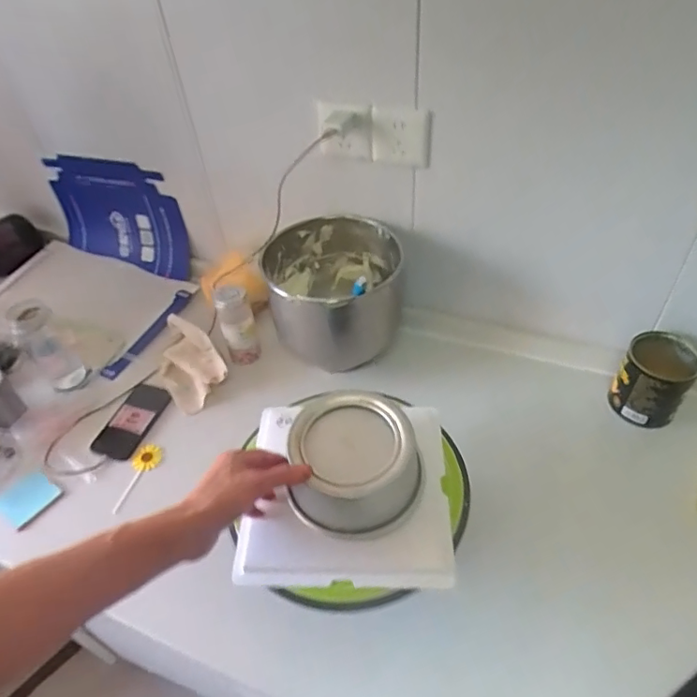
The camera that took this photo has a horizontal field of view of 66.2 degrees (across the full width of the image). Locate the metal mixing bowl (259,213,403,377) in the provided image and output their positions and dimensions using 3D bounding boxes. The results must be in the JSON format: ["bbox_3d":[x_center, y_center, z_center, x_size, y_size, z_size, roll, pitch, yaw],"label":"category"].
[{"bbox_3d":[-0.029,-0.089,0.919,0.217,0.194,0.217,-2,45,3],"label":"metal mixing bowl"}]

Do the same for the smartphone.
[{"bbox_3d":[-0.361,0.121,0.900,0.082,0.007,0.145,16,49,19],"label":"smartphone"}]

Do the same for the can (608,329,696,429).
[{"bbox_3d":[0.471,0.045,0.824,0.095,0.107,0.100,-2,45,3],"label":"can"}]

